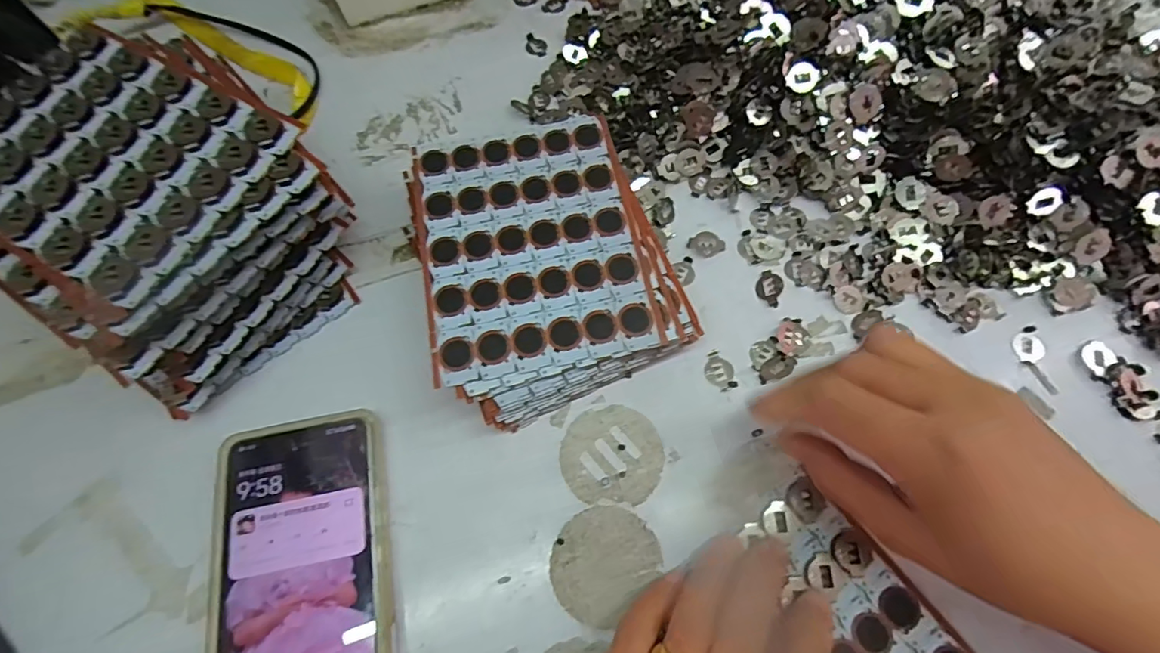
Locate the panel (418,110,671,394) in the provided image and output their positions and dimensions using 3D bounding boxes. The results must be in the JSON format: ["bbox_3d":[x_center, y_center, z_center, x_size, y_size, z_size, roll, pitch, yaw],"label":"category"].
[{"bbox_3d":[-0.027,-0.047,0.290,0.116,0.004,0.146,-11,68,-3],"label":"panel"}]

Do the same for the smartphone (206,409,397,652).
[{"bbox_3d":[-0.132,0.127,0.256,0.081,0.015,0.166,-12,68,-4],"label":"smartphone"}]

